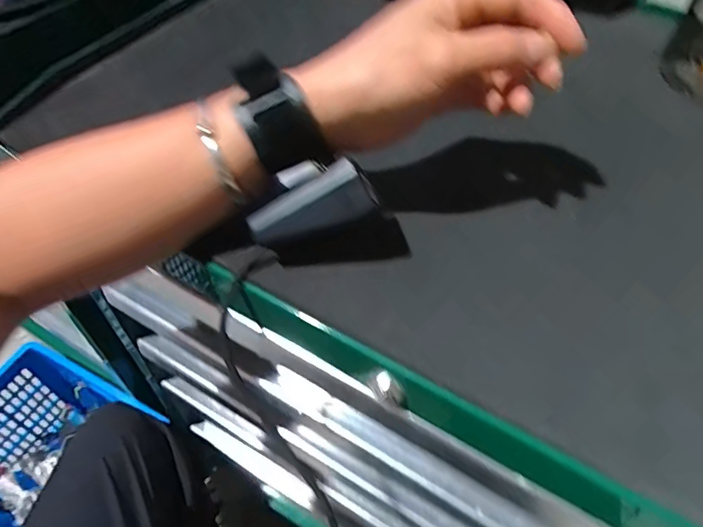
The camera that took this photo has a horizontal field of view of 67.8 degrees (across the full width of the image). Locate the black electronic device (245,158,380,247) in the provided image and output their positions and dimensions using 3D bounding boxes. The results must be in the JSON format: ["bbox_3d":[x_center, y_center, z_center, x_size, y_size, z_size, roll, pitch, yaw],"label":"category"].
[{"bbox_3d":[-0.023,-0.028,0.284,0.069,0.028,0.019,-23,52,14],"label":"black electronic device"}]

